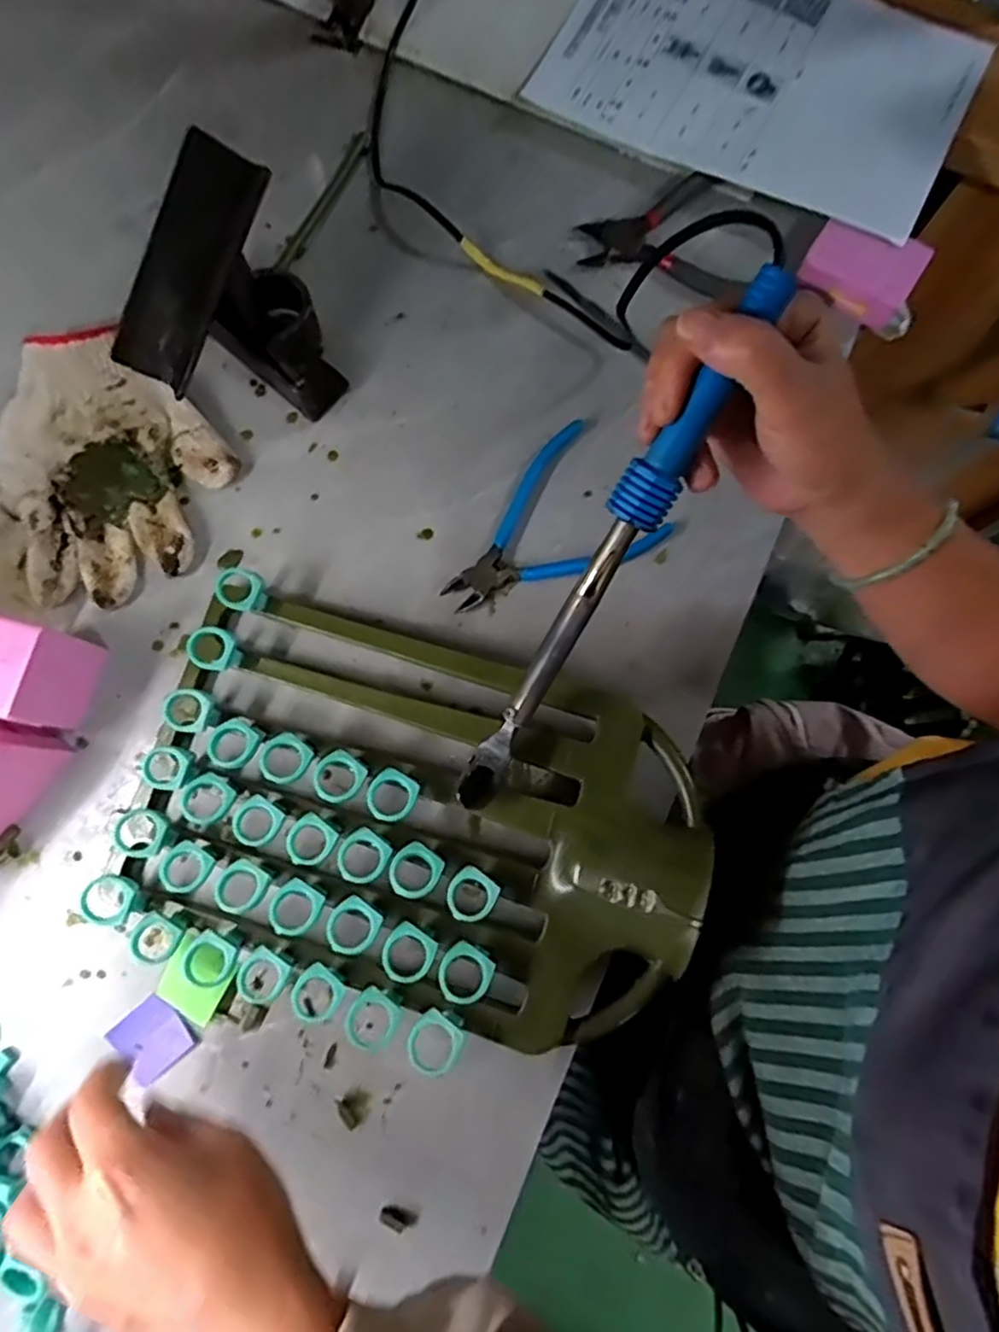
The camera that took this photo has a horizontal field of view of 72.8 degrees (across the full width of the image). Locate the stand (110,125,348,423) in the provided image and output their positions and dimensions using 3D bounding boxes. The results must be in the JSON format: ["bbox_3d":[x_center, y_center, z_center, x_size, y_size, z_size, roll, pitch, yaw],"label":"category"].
[{"bbox_3d":[-0.163,-0.214,0.418,0.092,0.120,0.115,37,81,6],"label":"stand"}]

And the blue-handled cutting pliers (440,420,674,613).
[{"bbox_3d":[0.028,-0.086,0.446,0.142,0.011,0.099,-38,81,-7],"label":"blue-handled cutting pliers"}]

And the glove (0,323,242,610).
[{"bbox_3d":[-0.266,-0.135,0.449,0.147,0.028,0.182,-35,81,-7],"label":"glove"}]

